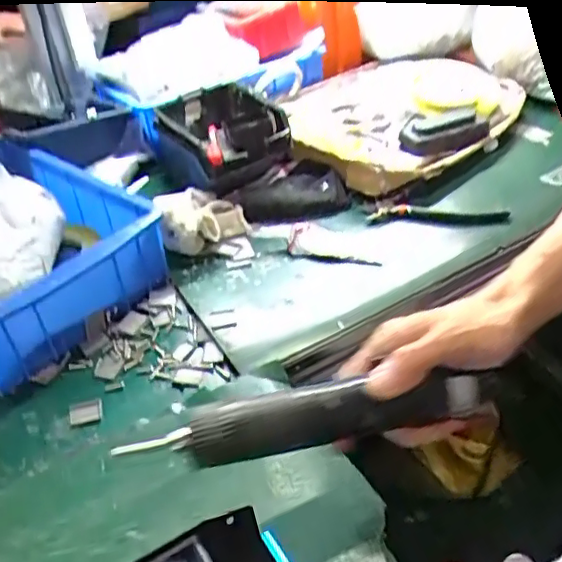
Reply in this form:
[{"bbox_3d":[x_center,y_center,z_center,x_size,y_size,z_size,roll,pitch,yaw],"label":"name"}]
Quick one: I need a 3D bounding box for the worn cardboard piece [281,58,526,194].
[{"bbox_3d":[0.134,-0.218,0.747,0.274,0.053,0.254,-31,45,-27],"label":"worn cardboard piece"}]

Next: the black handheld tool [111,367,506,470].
[{"bbox_3d":[0.027,0.077,0.340,0.221,0.026,0.028,-6,36,-15],"label":"black handheld tool"}]

